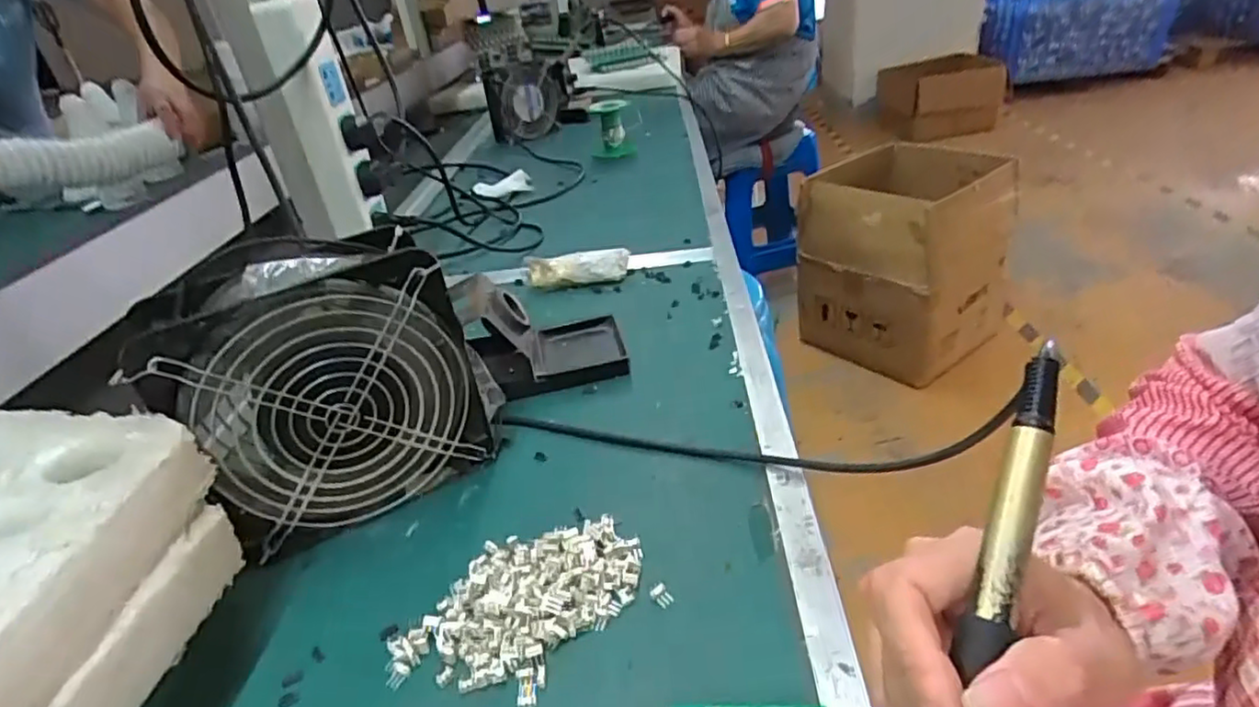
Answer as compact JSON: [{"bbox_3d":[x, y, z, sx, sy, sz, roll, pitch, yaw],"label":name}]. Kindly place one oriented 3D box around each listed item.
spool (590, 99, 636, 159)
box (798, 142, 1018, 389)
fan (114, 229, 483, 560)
[{"bbox_3d":[-0.026,-0.338,0.996,0.060,0.079,0.061,-6,31,3],"label":"spool"},{"bbox_3d":[0.700,-0.250,1.717,0.441,0.432,0.413,-30,38,-32],"label":"box"},{"bbox_3d":[-0.166,0.018,0.374,0.156,0.151,0.057,-23,34,-24],"label":"fan"}]

